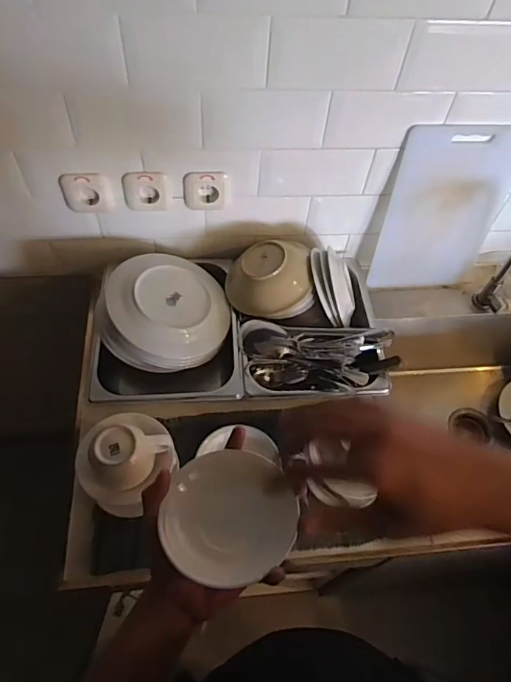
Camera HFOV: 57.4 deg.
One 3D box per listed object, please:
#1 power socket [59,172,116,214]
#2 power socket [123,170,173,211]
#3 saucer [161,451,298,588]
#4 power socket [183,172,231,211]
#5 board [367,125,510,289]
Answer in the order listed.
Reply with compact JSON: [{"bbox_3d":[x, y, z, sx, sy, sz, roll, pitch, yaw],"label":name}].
[{"bbox_3d":[-0.292,-0.257,0.818,0.081,0.082,0.007,-6,57,-9],"label":"power socket"},{"bbox_3d":[-0.193,-0.262,0.830,0.079,0.084,0.010,-4,57,-7],"label":"power socket"},{"bbox_3d":[-0.023,0.176,0.471,0.127,0.027,0.117,4,56,-1],"label":"saucer"},{"bbox_3d":[-0.087,-0.269,0.842,0.082,0.080,0.006,-1,56,-5],"label":"power socket"},{"bbox_3d":[0.369,-0.244,0.914,0.236,0.346,0.015,-1,46,-6],"label":"board"}]

